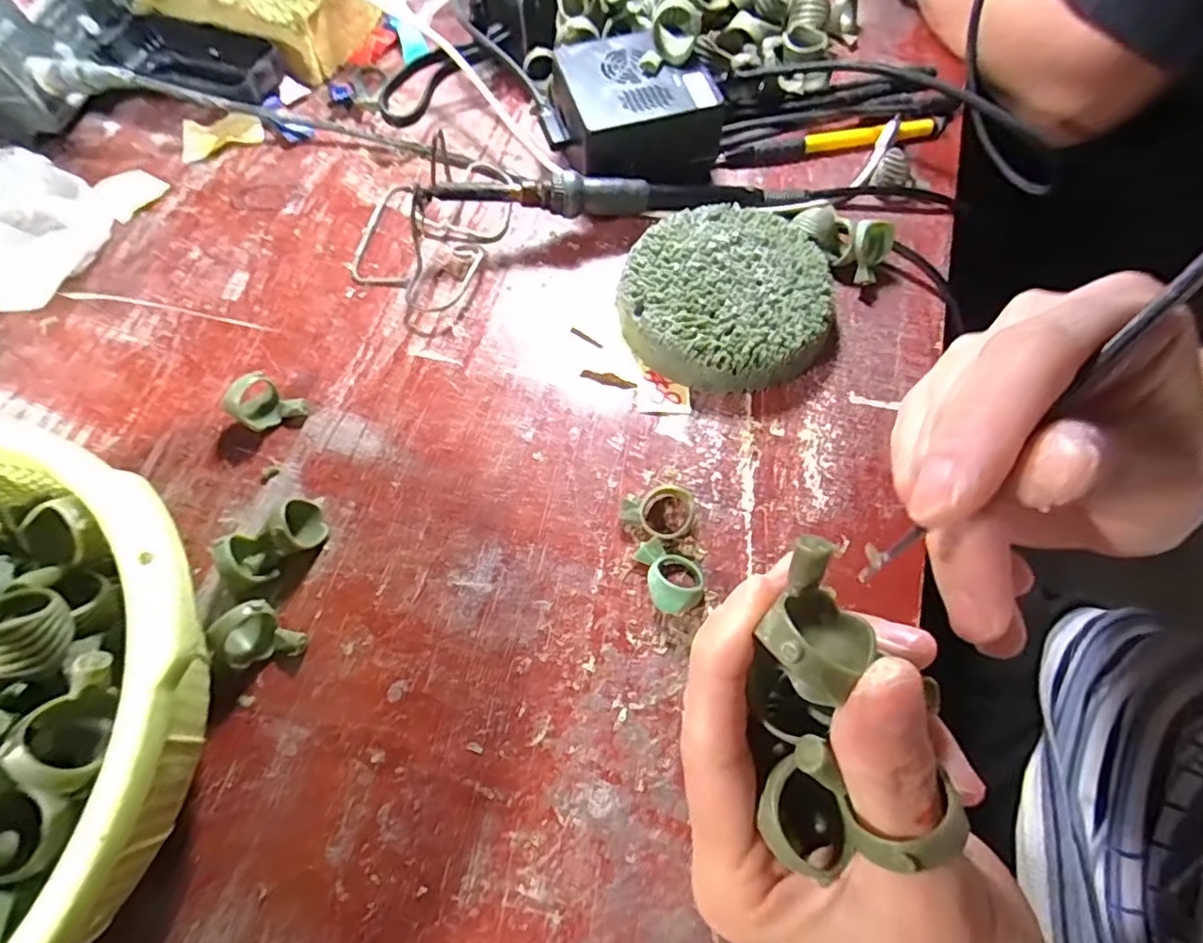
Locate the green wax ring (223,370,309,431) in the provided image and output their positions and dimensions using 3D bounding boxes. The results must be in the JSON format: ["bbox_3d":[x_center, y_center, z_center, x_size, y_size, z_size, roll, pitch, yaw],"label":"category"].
[{"bbox_3d":[-0.156,-0.031,0.271,0.021,0.023,0.026,38,71,16],"label":"green wax ring"}]

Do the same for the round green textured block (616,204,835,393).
[{"bbox_3d":[0.062,-0.088,0.293,0.099,0.026,0.099,0,65,0],"label":"round green textured block"}]

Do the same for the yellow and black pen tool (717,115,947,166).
[{"bbox_3d":[0.140,-0.198,0.350,0.139,0.008,0.013,-8,65,-3],"label":"yellow and black pen tool"}]

